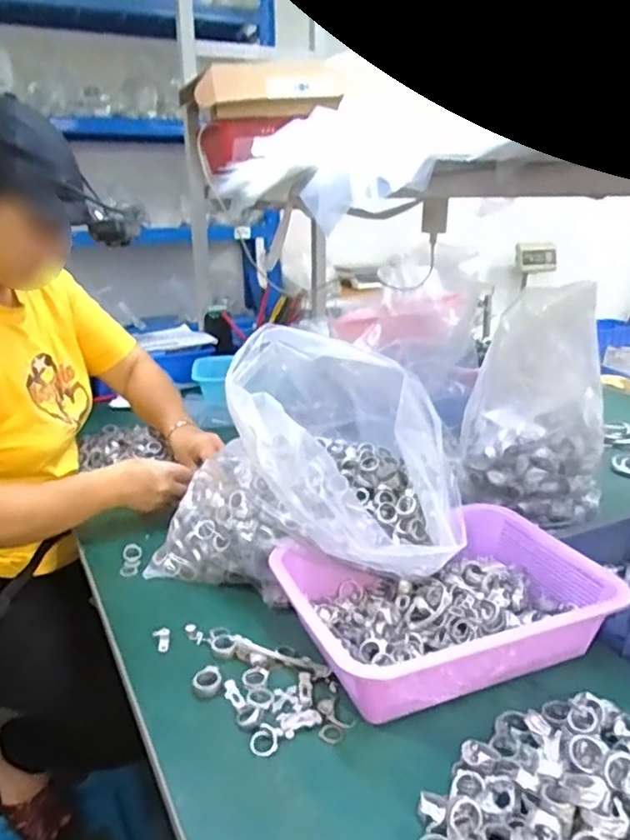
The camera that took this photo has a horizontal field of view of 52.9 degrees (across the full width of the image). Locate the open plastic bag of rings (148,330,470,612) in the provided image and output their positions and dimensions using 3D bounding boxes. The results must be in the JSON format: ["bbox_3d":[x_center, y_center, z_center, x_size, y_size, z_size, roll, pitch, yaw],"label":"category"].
[{"bbox_3d":[0.010,0.053,0.709,0.347,0.266,0.220,13,23,33],"label":"open plastic bag of rings"}]

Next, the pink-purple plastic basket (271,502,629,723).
[{"bbox_3d":[0.122,0.183,0.638,0.291,0.076,0.205,-8,21,-22],"label":"pink-purple plastic basket"}]

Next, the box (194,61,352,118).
[{"bbox_3d":[-0.098,-0.646,1.238,0.276,0.085,0.075,-1,19,-1],"label":"box"}]

